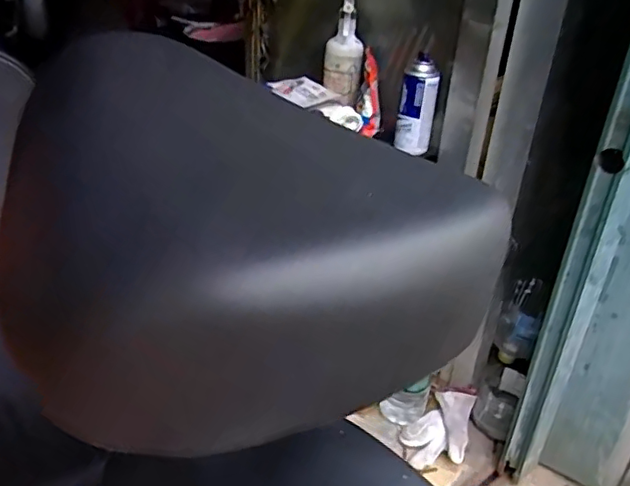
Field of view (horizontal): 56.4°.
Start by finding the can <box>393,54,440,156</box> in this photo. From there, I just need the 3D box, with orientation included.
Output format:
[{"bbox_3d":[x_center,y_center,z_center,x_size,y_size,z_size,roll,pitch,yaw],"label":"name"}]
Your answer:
[{"bbox_3d":[0.169,-0.224,0.972,0.056,0.152,0.060,9,33,12],"label":"can"}]

